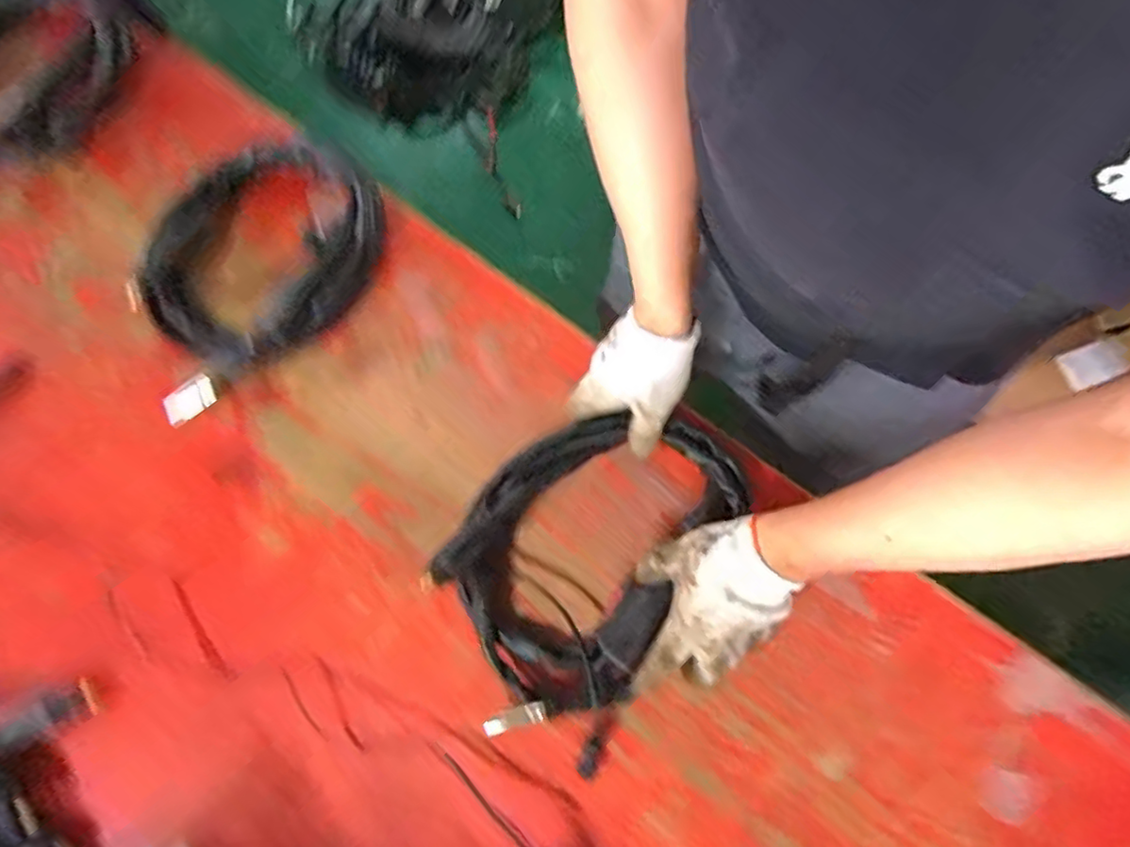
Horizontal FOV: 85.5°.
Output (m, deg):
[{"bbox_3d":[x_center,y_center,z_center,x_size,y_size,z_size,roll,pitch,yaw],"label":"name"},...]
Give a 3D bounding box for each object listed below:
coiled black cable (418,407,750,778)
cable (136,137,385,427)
[{"bbox_3d":[0.011,0.123,0.574,0.211,0.045,0.314,31,74,9],"label":"coiled black cable"},{"bbox_3d":[-0.352,-0.185,0.678,0.314,0.046,0.240,-42,76,-11],"label":"cable"}]

